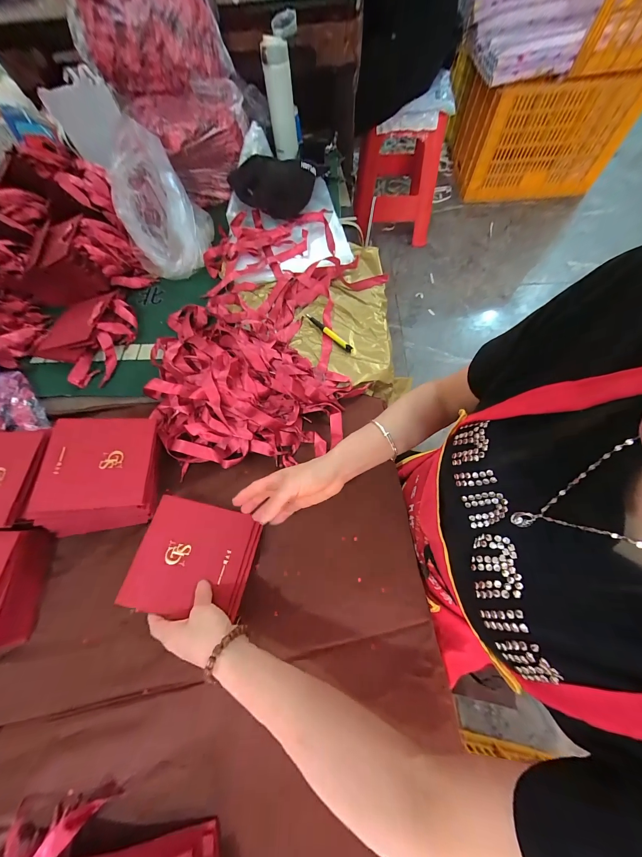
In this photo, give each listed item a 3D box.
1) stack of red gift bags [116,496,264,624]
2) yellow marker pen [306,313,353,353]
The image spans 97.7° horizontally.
[{"bbox_3d":[-0.169,0.172,0.378,0.151,0.019,0.135,12,69,2],"label":"stack of red gift bags"},{"bbox_3d":[0.015,-0.190,0.550,0.121,0.010,0.016,41,75,18],"label":"yellow marker pen"}]

